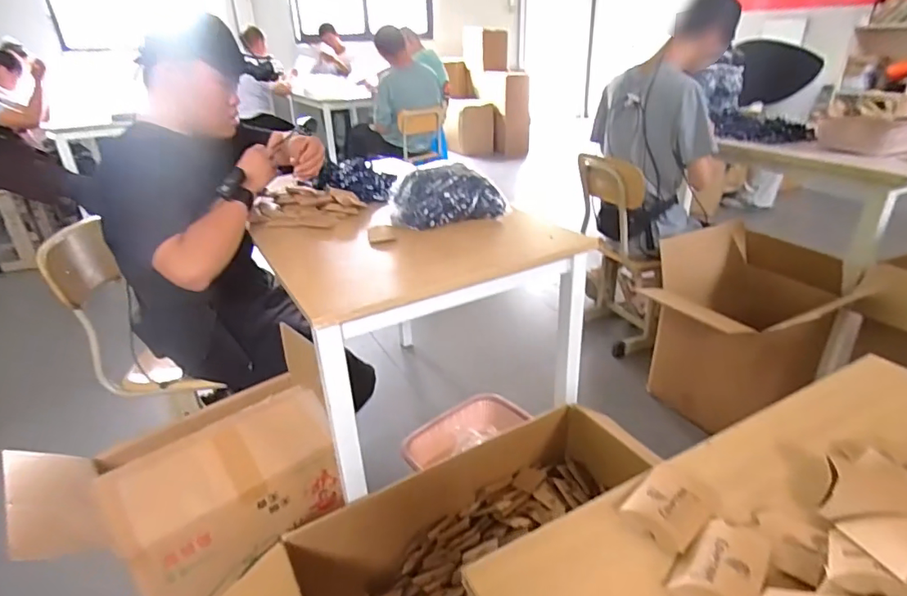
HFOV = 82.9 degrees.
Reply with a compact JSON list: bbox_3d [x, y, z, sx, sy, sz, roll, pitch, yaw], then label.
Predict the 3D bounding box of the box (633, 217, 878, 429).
[{"bbox_3d":[0.868,0.092,1.588,0.529,0.476,0.421,-19,32,-30],"label":"box"}]

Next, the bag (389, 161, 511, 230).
[{"bbox_3d":[-0.011,-0.235,1.162,0.257,0.119,0.109,-12,29,-19],"label":"bag"}]

